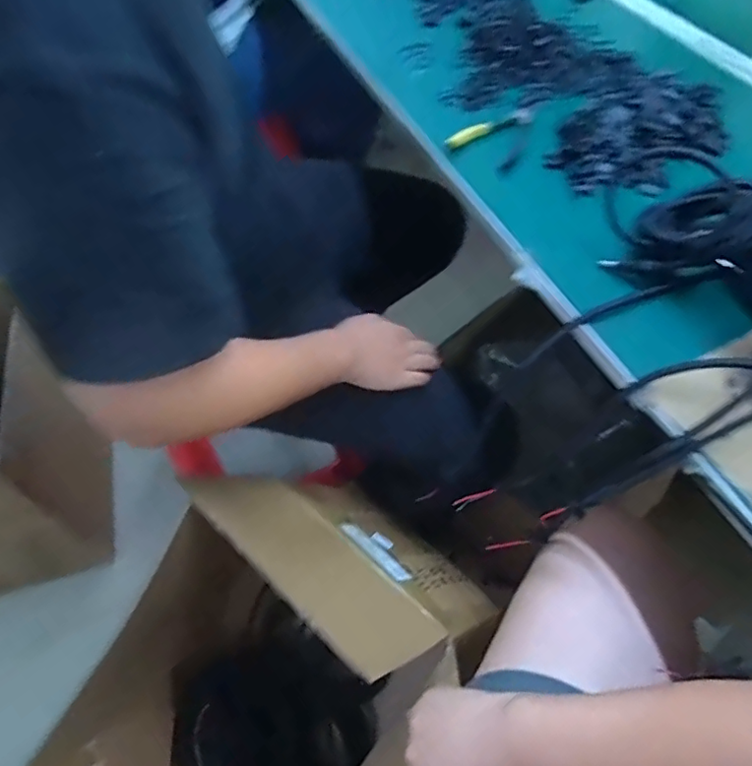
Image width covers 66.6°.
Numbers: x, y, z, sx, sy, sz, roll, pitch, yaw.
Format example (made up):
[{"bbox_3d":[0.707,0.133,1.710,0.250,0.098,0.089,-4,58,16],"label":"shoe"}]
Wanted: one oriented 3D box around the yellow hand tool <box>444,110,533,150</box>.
[{"bbox_3d":[0.133,-0.295,0.659,0.113,0.017,0.023,-28,58,-15],"label":"yellow hand tool"}]

